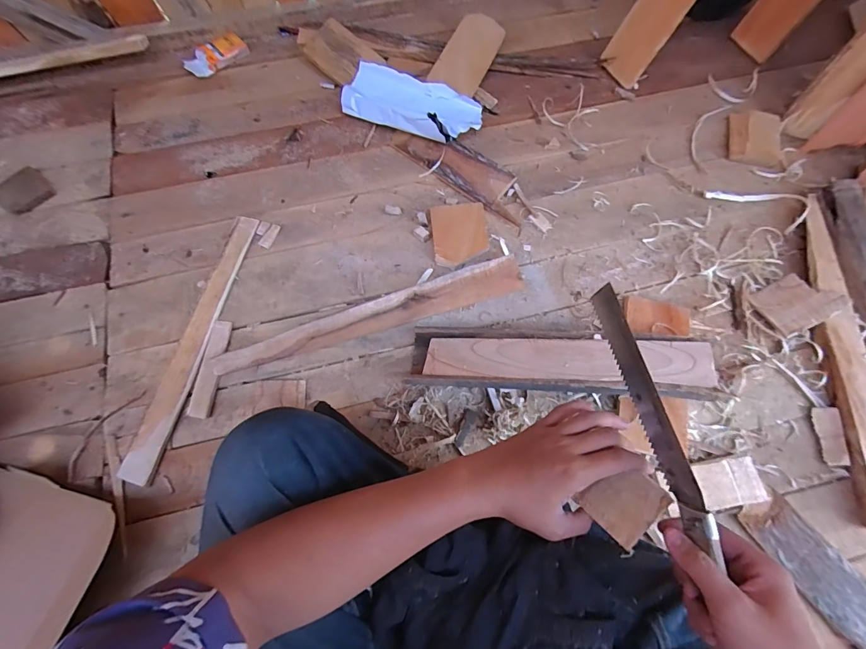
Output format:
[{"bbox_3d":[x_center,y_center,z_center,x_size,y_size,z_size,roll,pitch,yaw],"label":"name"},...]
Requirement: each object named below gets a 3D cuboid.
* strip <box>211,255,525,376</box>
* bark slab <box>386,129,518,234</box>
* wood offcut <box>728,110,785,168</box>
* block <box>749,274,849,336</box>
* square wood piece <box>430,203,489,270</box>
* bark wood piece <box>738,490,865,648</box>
[{"bbox_3d":[-0.093,-0.009,0.628,0.489,0.018,0.058,-18,101,-6],"label":"strip"},{"bbox_3d":[0.057,-0.288,0.733,0.287,0.024,0.081,37,75,13],"label":"bark slab"},{"bbox_3d":[0.608,-0.352,0.746,0.093,0.022,0.117,11,71,5],"label":"wood offcut"},{"bbox_3d":[0.566,-0.035,0.617,0.097,0.008,0.080,-32,64,7],"label":"block"},{"bbox_3d":[0.047,-0.156,0.687,0.093,0.015,0.117,-5,70,0],"label":"square wood piece"},{"bbox_3d":[0.505,0.329,0.496,0.076,0.017,0.246,-34,73,-10],"label":"bark wood piece"}]

